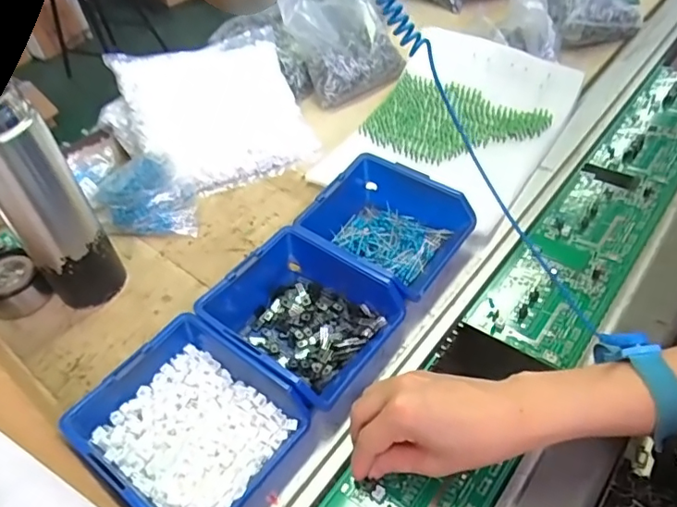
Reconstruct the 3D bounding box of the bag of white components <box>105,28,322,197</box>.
[{"bbox_3d":[-0.142,-0.176,0.640,0.204,0.029,0.199,-16,72,-27],"label":"bag of white components"}]

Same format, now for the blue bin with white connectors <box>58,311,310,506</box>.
[{"bbox_3d":[-0.103,0.119,0.370,0.125,0.045,0.116,26,55,28],"label":"blue bin with white connectors"}]

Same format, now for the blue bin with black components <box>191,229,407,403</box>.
[{"bbox_3d":[-0.029,0.051,0.436,0.126,0.062,0.119,26,55,28],"label":"blue bin with black components"}]

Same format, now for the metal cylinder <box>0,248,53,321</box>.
[{"bbox_3d":[-0.307,0.029,0.495,0.048,0.046,0.051,-4,46,4],"label":"metal cylinder"}]

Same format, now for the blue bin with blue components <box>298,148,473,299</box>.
[{"bbox_3d":[0.041,-0.022,0.498,0.133,0.065,0.119,23,53,26],"label":"blue bin with blue components"}]

